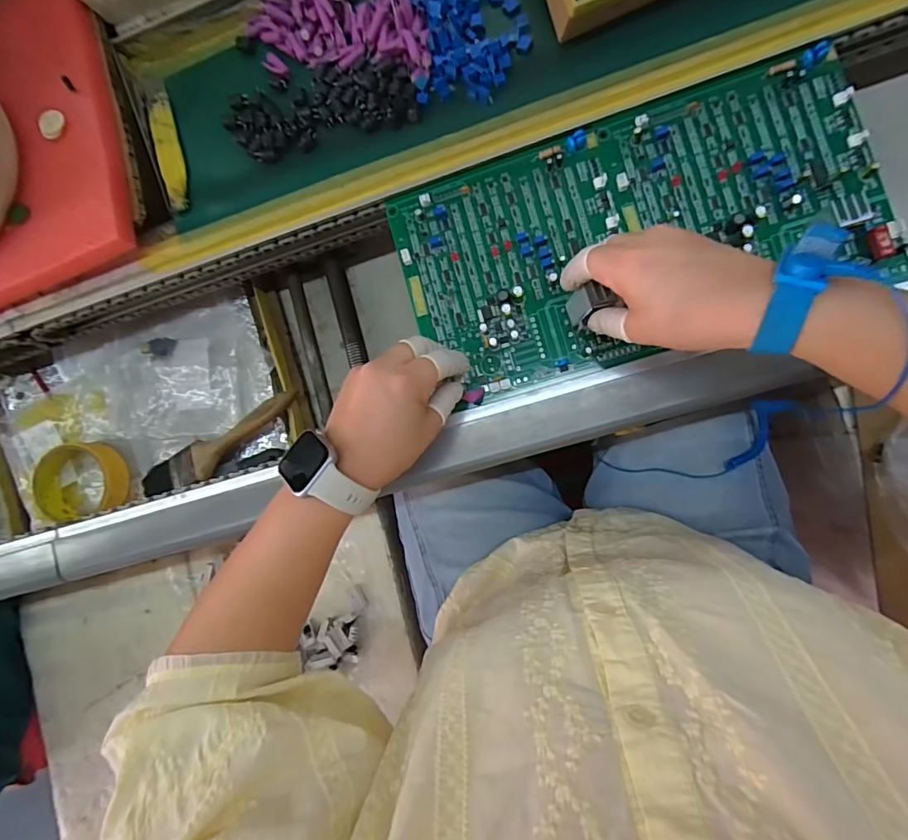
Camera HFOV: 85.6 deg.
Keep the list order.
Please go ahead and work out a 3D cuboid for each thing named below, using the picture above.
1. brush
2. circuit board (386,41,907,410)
[{"bbox_3d":[-0.241,0.031,0.505,0.198,0.030,0.040,-26,85,7],"label":"brush"},{"bbox_3d":[0.135,-0.147,0.377,0.346,0.018,0.181,-18,86,8],"label":"circuit board"}]

